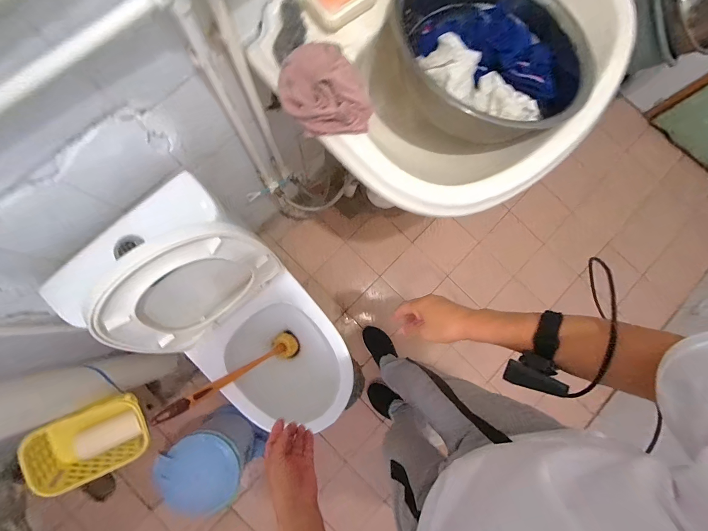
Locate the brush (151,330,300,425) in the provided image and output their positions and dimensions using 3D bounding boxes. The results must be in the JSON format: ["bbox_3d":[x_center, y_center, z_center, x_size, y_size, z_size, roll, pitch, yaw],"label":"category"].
[{"bbox_3d":[-0.316,0.297,0.873,0.090,0.478,0.082,-41,80,24],"label":"brush"}]

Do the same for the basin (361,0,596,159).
[{"bbox_3d":[0.211,-0.386,0.608,0.304,0.193,0.345,-35,85,-7],"label":"basin"}]

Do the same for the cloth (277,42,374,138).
[{"bbox_3d":[-0.051,-0.275,0.519,0.127,0.060,0.147,-25,84,-6],"label":"cloth"}]

